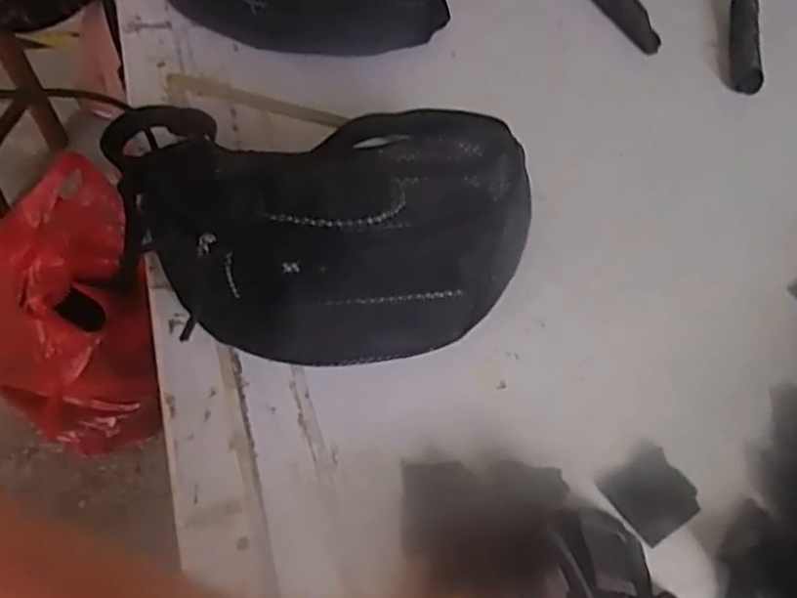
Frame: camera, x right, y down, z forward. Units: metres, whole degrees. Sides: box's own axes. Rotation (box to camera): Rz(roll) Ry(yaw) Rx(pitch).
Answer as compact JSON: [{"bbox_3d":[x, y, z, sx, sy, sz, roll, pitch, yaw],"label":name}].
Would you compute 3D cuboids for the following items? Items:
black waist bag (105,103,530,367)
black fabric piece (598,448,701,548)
[{"bbox_3d":[-0.054,-0.056,0.517,0.278,0.123,0.172,-6,54,-10],"label":"black waist bag"},{"bbox_3d":[0.165,0.126,0.477,0.052,0.004,0.048,-26,60,-22],"label":"black fabric piece"}]

